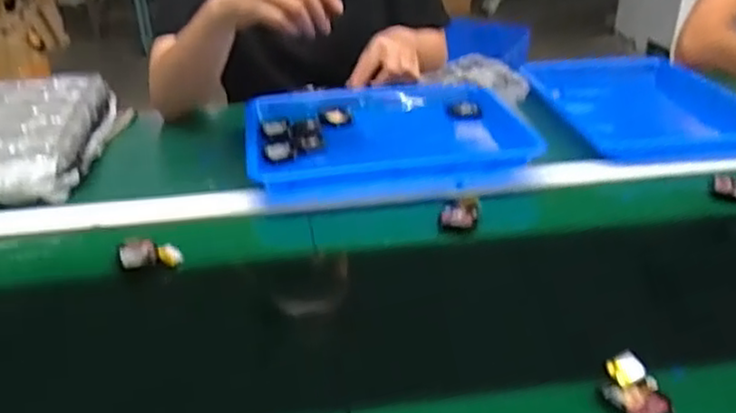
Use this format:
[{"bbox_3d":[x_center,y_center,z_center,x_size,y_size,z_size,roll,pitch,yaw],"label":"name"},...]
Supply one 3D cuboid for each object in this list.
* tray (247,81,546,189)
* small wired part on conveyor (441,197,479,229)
[{"bbox_3d":[0.020,-0.093,0.858,0.321,0.033,0.234,-4,30,-6],"label":"tray"},{"bbox_3d":[0.095,0.008,0.729,0.038,0.019,0.033,4,30,8],"label":"small wired part on conveyor"}]

